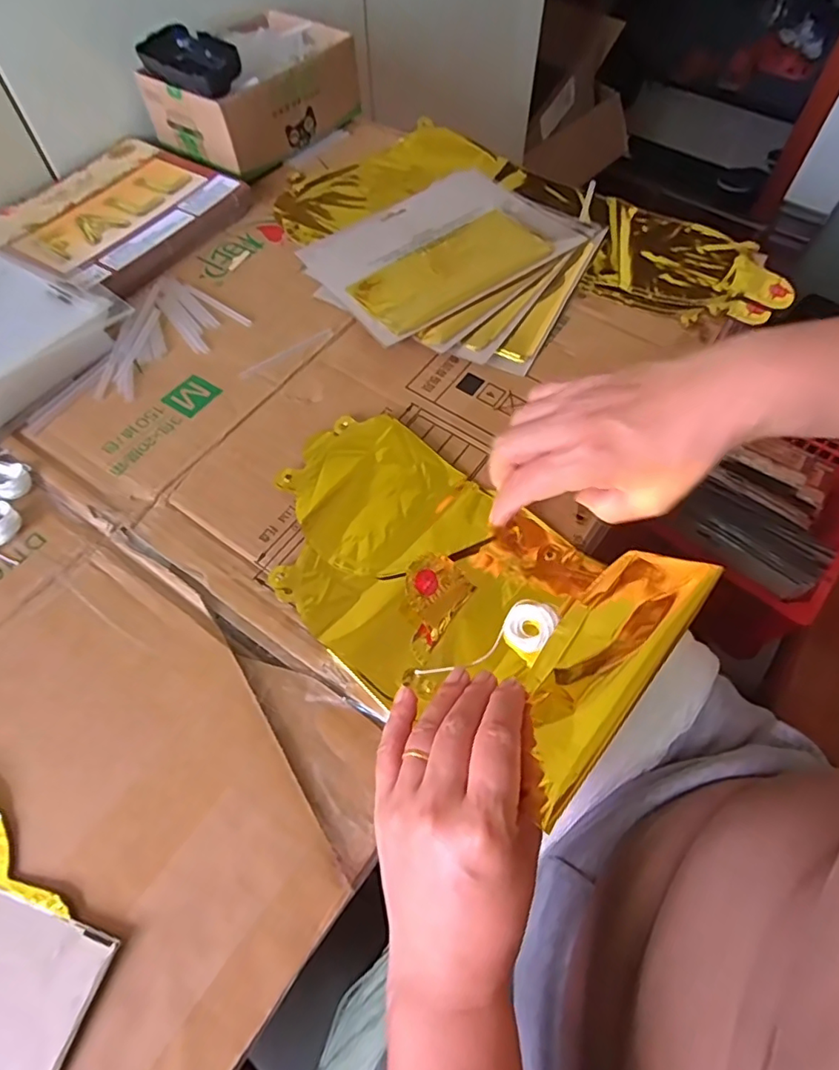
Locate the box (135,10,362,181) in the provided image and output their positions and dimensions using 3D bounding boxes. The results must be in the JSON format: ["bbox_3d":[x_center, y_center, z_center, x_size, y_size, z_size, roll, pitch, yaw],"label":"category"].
[{"bbox_3d":[-0.167,-0.451,0.573,0.131,0.080,0.185,35,67,19],"label":"box"}]

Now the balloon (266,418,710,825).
[{"bbox_3d":[0.011,0.015,0.327,0.245,0.059,0.146,35,67,19],"label":"balloon"}]

